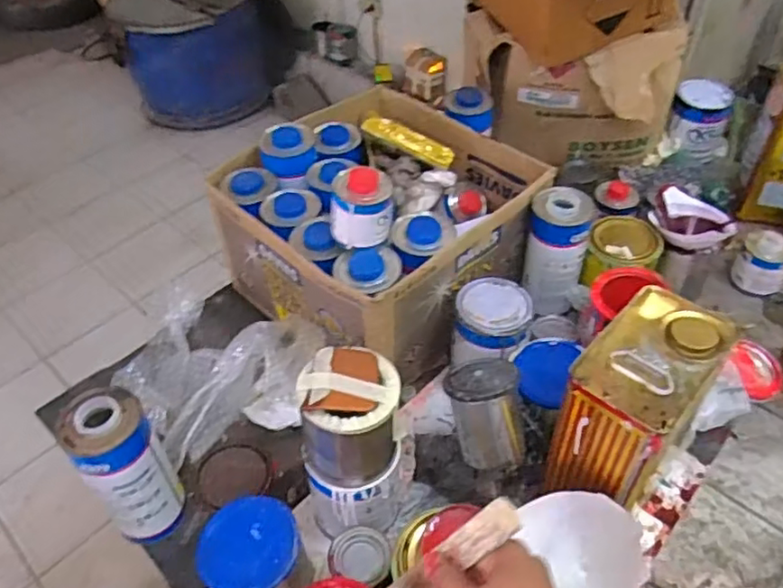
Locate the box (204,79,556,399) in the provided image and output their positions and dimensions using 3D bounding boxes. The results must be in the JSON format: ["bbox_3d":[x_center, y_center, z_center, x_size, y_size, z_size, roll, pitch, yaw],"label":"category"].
[{"bbox_3d":[-0.015,-0.137,0.961,0.399,0.253,0.394,-35,54,-28],"label":"box"}]

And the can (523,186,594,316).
[{"bbox_3d":[0.243,-0.061,0.936,0.086,0.178,0.077,13,48,15],"label":"can"}]

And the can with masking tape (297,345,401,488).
[{"bbox_3d":[-0.041,0.129,0.654,0.093,0.134,0.088,-1,46,1],"label":"can with masking tape"}]

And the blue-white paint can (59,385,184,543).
[{"bbox_3d":[-0.293,0.195,0.714,0.078,0.195,0.087,-24,49,-19],"label":"blue-white paint can"}]

